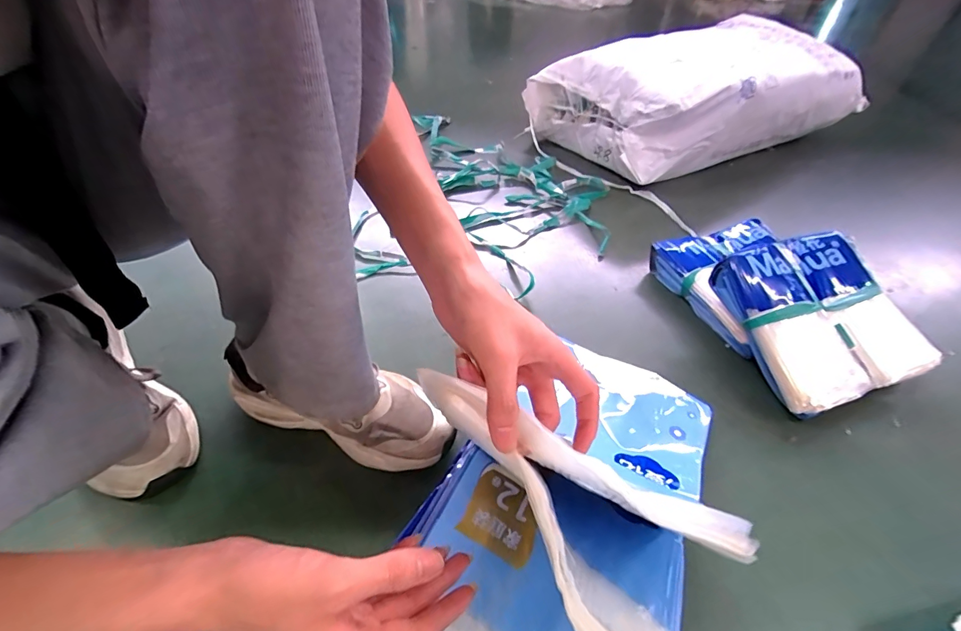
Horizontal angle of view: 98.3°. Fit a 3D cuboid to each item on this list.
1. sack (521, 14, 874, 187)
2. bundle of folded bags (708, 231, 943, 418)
[{"bbox_3d":[0.526,-0.524,1.009,0.723,0.224,0.383,-19,49,-20],"label":"sack"},{"bbox_3d":[0.457,-0.006,0.564,0.218,0.053,0.229,-15,70,-13],"label":"bundle of folded bags"}]

